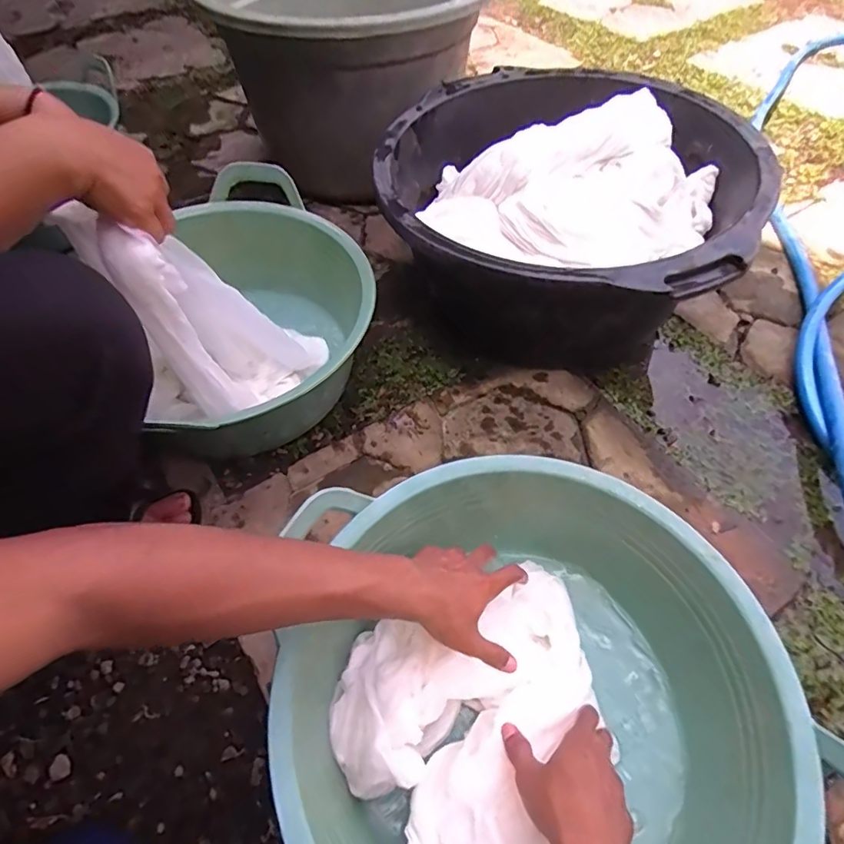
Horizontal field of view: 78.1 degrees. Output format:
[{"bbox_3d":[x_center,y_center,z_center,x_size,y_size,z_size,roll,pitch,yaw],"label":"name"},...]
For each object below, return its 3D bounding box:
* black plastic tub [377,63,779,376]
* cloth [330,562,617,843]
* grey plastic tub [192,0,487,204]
[{"bbox_3d":[0.200,-0.317,0.805,0.488,0.243,0.511,-1,56,1],"label":"black plastic tub"},{"bbox_3d":[0.055,0.273,0.449,0.243,0.092,0.241,-15,57,-8],"label":"cloth"},{"bbox_3d":[-0.140,-0.728,1.053,0.527,0.310,0.574,-1,56,1],"label":"grey plastic tub"}]

